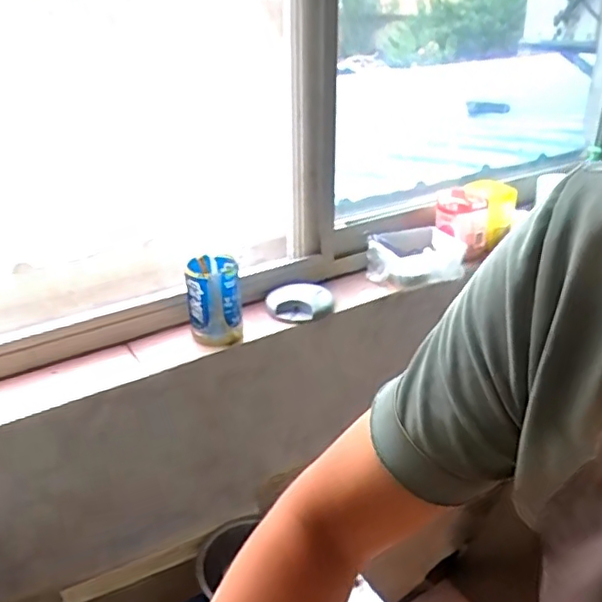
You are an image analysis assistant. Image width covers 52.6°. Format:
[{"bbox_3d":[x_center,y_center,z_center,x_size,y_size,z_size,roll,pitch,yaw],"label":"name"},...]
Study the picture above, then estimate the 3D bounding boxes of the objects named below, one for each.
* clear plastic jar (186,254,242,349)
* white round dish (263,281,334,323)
[{"bbox_3d":[-0.139,0.003,0.980,0.079,0.138,0.077,-1,27,0],"label":"clear plastic jar"},{"bbox_3d":[-0.004,-0.001,1.085,0.110,0.022,0.102,-1,27,0],"label":"white round dish"}]

